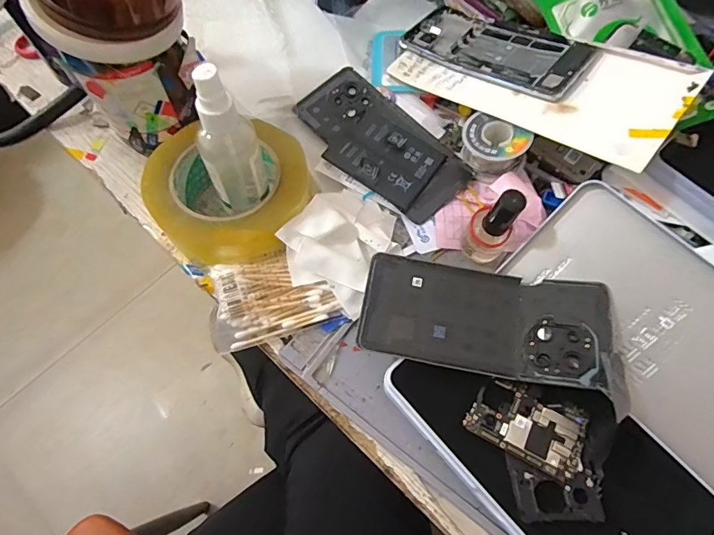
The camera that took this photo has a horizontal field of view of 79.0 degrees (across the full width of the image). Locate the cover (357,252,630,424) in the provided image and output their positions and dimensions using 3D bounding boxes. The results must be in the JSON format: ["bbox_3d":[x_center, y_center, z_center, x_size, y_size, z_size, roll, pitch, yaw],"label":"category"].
[{"bbox_3d":[0.087,0.034,0.288,0.164,0.012,0.072,10,64,8],"label":"cover"}]

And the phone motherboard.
[{"bbox_3d":[0.105,0.094,0.265,0.066,0.004,0.043,25,67,11],"label":"phone motherboard"}]

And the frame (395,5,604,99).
[{"bbox_3d":[0.125,-0.199,0.393,0.163,0.013,0.071,36,69,29],"label":"frame"}]

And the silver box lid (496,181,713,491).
[{"bbox_3d":[0.192,0.039,0.275,0.192,0.007,0.100,45,105,18],"label":"silver box lid"}]

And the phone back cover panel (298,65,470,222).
[{"bbox_3d":[0.017,-0.110,0.372,0.081,0.007,0.158,-38,70,-17],"label":"phone back cover panel"}]

